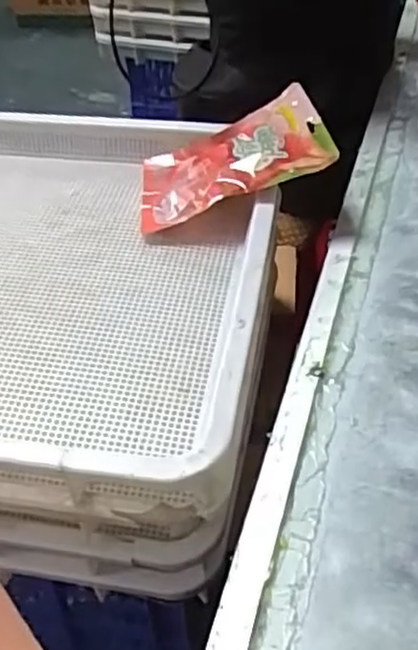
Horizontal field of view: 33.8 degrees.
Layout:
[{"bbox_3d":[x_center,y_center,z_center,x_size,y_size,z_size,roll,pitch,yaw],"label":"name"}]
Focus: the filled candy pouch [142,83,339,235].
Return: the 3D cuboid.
[{"bbox_3d":[0.021,-0.181,0.751,0.210,0.023,0.137,-20,41,12],"label":"filled candy pouch"}]

